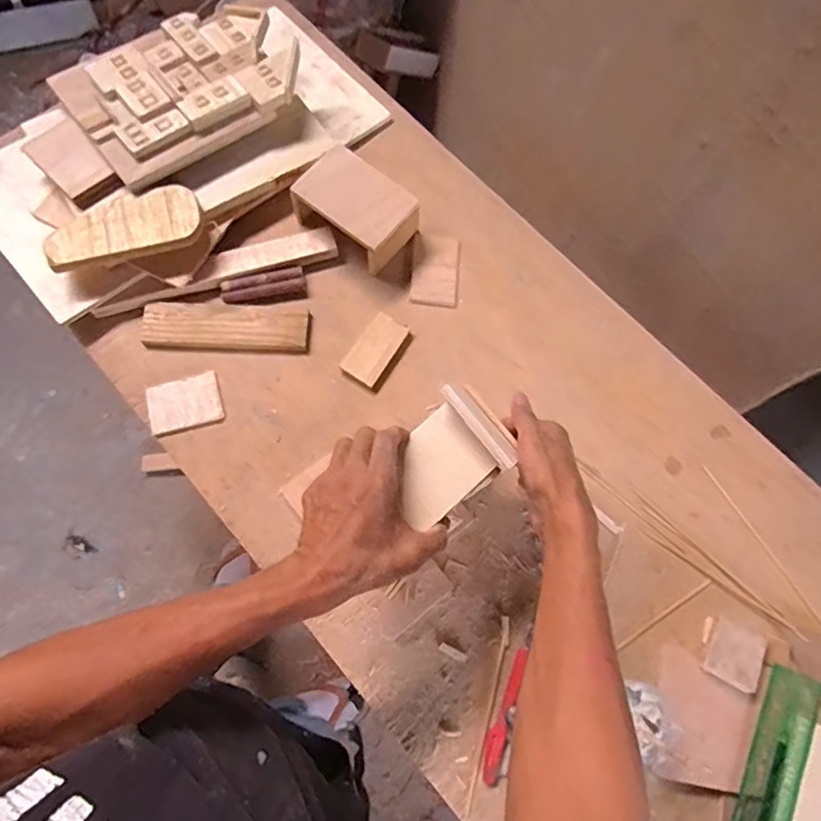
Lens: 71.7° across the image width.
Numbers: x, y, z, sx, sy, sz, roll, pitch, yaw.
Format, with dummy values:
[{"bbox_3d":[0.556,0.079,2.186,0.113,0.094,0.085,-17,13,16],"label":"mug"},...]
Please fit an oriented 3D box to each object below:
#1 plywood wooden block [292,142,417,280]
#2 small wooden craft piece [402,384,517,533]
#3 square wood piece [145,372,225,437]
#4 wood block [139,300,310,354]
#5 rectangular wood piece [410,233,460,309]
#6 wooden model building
[{"bbox_3d":[-0.068,-0.253,0.703,0.133,0.075,0.092,37,76,9],"label":"plywood wooden block"},{"bbox_3d":[0.028,0.035,0.479,0.102,0.024,0.084,-35,77,-10],"label":"small wooden craft piece"},{"bbox_3d":[-0.260,-0.009,0.653,0.079,0.011,0.058,-18,74,-6],"label":"square wood piece"},{"bbox_3d":[-0.221,-0.100,0.681,0.195,0.011,0.057,2,73,0],"label":"wood block"},{"bbox_3d":[0.033,-0.177,0.719,0.058,0.007,0.094,6,73,1],"label":"rectangular wood piece"},{"bbox_3d":[-0.279,-0.409,0.706,0.274,0.039,0.189,-37,77,-15],"label":"wooden model building"}]

